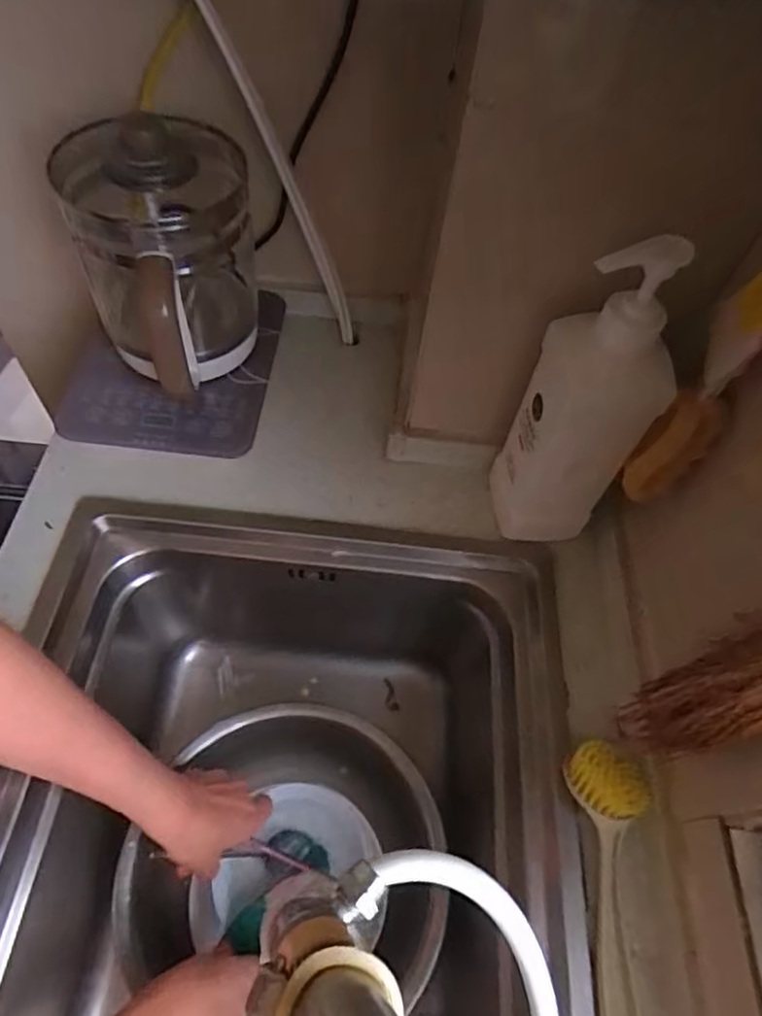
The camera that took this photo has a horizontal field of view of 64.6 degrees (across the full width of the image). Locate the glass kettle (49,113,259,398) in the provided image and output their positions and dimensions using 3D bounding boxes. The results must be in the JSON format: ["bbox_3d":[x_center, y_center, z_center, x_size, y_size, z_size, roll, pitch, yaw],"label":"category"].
[{"bbox_3d":[-0.184,-0.216,0.533,0.140,0.205,0.118,-12,60,-11],"label":"glass kettle"}]

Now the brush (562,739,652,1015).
[{"bbox_3d":[0.151,0.263,0.406,0.056,0.037,0.203,11,59,2],"label":"brush"}]

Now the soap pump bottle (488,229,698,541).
[{"bbox_3d":[0.154,-0.070,0.466,0.084,0.279,0.070,10,58,1],"label":"soap pump bottle"}]

